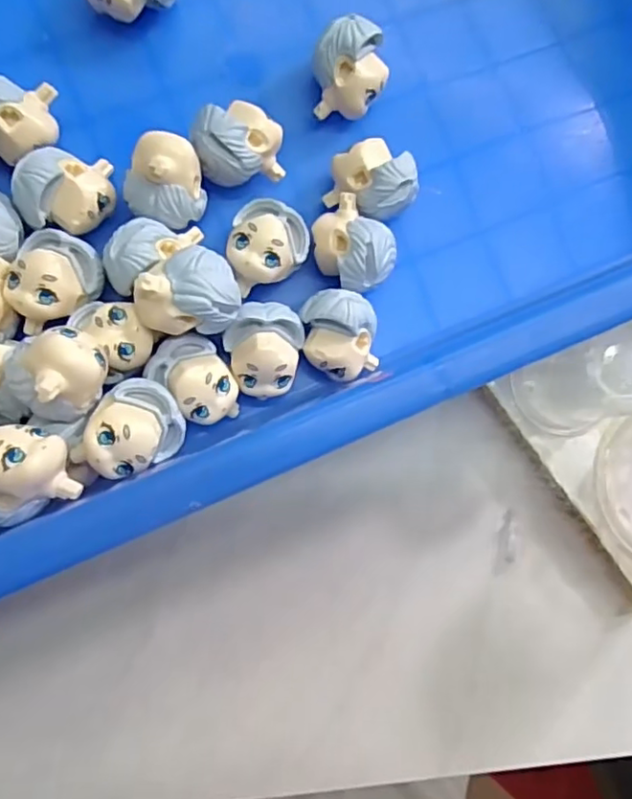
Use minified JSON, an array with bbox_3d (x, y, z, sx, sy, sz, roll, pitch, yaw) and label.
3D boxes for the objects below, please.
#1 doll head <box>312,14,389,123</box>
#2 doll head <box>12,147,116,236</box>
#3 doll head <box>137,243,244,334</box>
[{"bbox_3d":[0.010,-0.104,0.198,0.023,0.027,0.025,0,87,-8],"label":"doll head"},{"bbox_3d":[-0.074,-0.061,0.180,0.025,0.017,0.023,-2,87,-8],"label":"doll head"},{"bbox_3d":[-0.035,-0.030,0.172,0.027,0.023,0.023,-3,87,-8],"label":"doll head"}]

